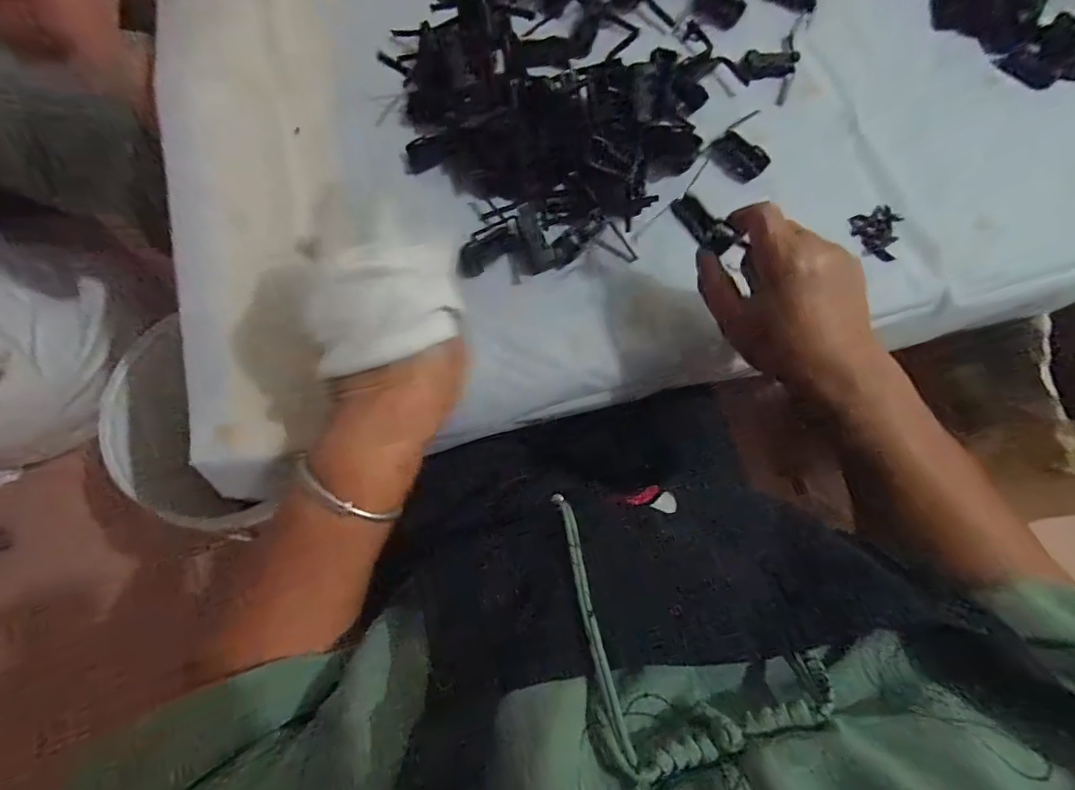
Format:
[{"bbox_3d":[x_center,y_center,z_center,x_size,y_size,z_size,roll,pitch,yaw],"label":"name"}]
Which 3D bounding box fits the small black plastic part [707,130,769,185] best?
[{"bbox_3d":[0.168,-0.200,0.405,0.048,0.021,0.018,43,76,9],"label":"small black plastic part"}]

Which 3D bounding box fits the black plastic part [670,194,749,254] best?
[{"bbox_3d":[0.107,-0.112,0.312,0.013,0.015,0.047,-41,78,-14],"label":"black plastic part"}]

